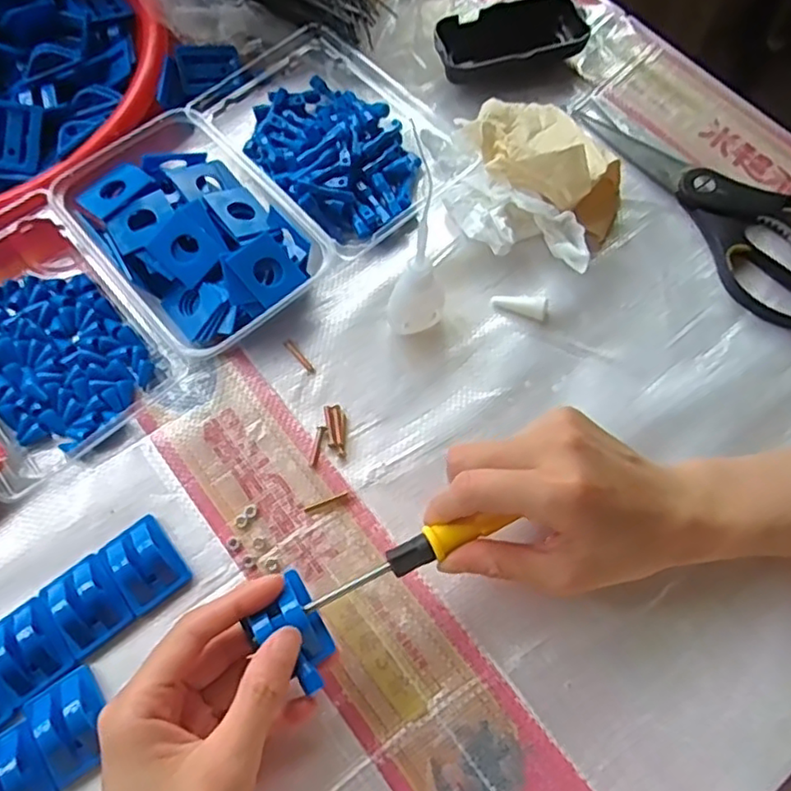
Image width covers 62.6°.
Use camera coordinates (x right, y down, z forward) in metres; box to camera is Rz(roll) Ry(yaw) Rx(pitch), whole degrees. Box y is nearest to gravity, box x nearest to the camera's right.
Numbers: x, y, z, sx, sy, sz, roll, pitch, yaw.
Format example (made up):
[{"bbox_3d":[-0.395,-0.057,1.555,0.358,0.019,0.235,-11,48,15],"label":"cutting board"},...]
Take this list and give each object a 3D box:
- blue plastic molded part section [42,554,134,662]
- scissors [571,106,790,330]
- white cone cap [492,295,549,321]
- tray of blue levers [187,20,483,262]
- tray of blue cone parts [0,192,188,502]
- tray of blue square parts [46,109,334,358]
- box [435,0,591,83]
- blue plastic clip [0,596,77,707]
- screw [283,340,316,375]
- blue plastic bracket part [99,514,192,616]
[{"bbox_3d":[-0.162,0.108,0.339,0.034,0.015,0.043,-35,71,-13],"label":"blue plastic molded part section"},{"bbox_3d":[0.220,-0.136,0.432,0.096,0.015,0.214,-31,70,-12],"label":"scissors"},{"bbox_3d":[0.077,-0.056,0.403,0.035,0.013,0.014,11,67,5],"label":"white cone cap"},{"bbox_3d":[-0.049,-0.179,0.445,0.121,0.033,0.186,-40,72,-15],"label":"tray of blue levers"},{"bbox_3d":[-0.224,-0.043,0.392,0.116,0.030,0.184,-39,72,-14],"label":"tray of blue cone parts"},{"bbox_3d":[-0.126,-0.101,0.410,0.107,0.037,0.166,-40,72,-15],"label":"tray of blue square parts"},{"bbox_3d":[0.082,-0.256,0.472,0.104,0.028,0.054,-16,68,-6],"label":"box"},{"bbox_3d":[-0.186,0.127,0.328,0.035,0.013,0.042,-36,71,-14],"label":"blue plastic clip"},{"bbox_3d":[-0.059,-0.024,0.397,0.006,0.004,0.028,-37,71,-14],"label":"screw"},{"bbox_3d":[-0.136,0.088,0.348,0.033,0.016,0.045,-35,71,-13],"label":"blue plastic bracket part"}]

